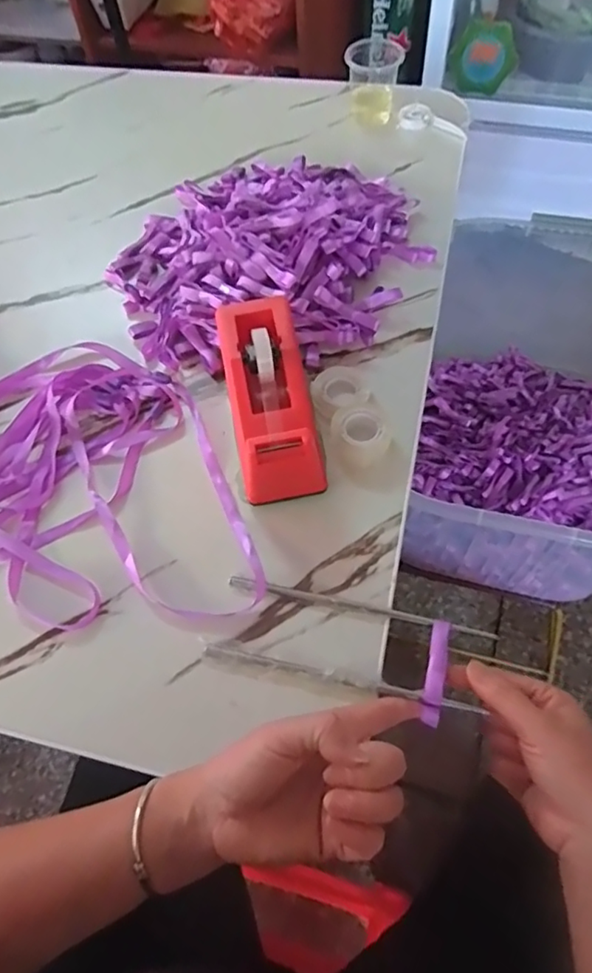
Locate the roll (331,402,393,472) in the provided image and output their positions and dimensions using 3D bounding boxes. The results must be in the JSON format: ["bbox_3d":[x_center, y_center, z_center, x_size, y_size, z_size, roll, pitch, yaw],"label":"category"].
[{"bbox_3d":[0.051,-0.040,0.445,0.047,0.023,0.050,-1,60,3],"label":"roll"}]

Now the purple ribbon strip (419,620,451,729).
[{"bbox_3d":[0.089,0.118,0.358,0.012,0.004,0.064,11,64,10],"label":"purple ribbon strip"}]

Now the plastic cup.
[{"bbox_3d":[0.087,-0.467,0.648,0.059,0.065,0.062,3,60,5],"label":"plastic cup"}]

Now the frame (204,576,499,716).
[{"bbox_3d":[0.035,0.103,0.373,0.180,0.009,0.062,7,60,8],"label":"frame"}]

